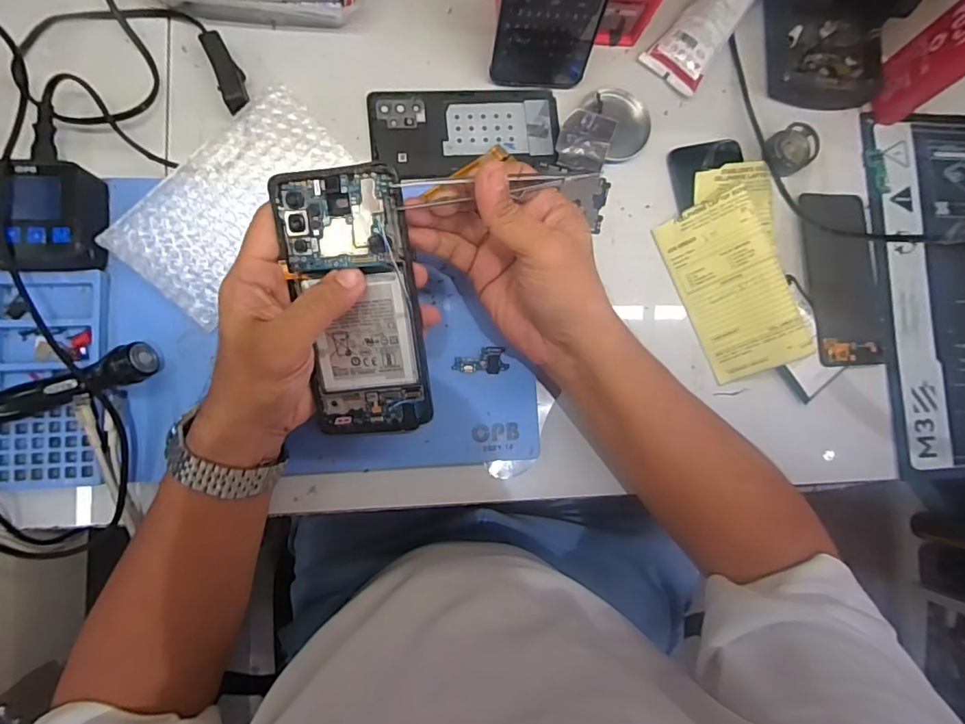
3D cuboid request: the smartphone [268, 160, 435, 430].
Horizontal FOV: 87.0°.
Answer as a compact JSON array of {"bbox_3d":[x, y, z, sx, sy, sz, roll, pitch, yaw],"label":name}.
[{"bbox_3d":[-0.075,-0.030,0.305,0.073,0.013,0.162,-4,110,3],"label":"smartphone"}]

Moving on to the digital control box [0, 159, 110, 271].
[{"bbox_3d":[-0.304,-0.099,0.351,0.074,0.031,0.072,-3,86,-8],"label":"digital control box"}]

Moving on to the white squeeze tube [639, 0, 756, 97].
[{"bbox_3d":[0.208,-0.304,0.447,0.055,0.035,0.144,43,82,-2],"label":"white squeeze tube"}]

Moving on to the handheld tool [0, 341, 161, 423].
[{"bbox_3d":[-0.279,0.016,0.337,0.122,0.030,0.022,-17,88,6],"label":"handheld tool"}]

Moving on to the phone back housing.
[{"bbox_3d":[-0.013,-0.191,0.422,0.154,0.004,0.073,-6,86,-8],"label":"phone back housing"}]

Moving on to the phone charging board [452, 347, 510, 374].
[{"bbox_3d":[-0.001,-0.001,0.396,0.042,0.004,0.021,-4,86,-8],"label":"phone charging board"}]

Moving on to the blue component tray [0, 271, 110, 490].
[{"bbox_3d":[-0.300,0.012,0.351,0.069,0.011,0.148,-1,86,-8],"label":"blue component tray"}]

